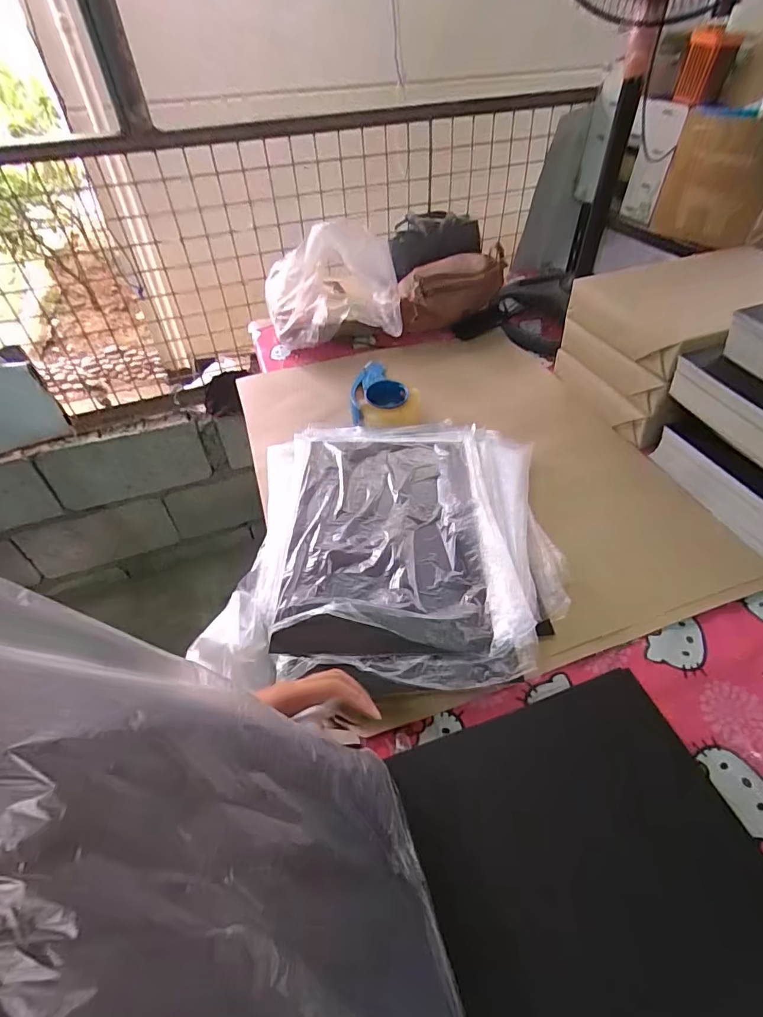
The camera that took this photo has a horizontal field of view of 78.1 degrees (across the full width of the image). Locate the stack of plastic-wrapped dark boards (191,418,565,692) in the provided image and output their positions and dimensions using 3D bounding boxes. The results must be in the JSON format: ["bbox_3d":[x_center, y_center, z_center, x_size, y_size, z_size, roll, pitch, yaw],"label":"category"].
[{"bbox_3d":[0.022,0.022,0.649,0.408,0.044,0.451,3,46,4],"label":"stack of plastic-wrapped dark boards"}]

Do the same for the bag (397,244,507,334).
[{"bbox_3d":[0.157,-0.504,1.104,0.283,0.123,0.128,-18,47,-14],"label":"bag"}]

